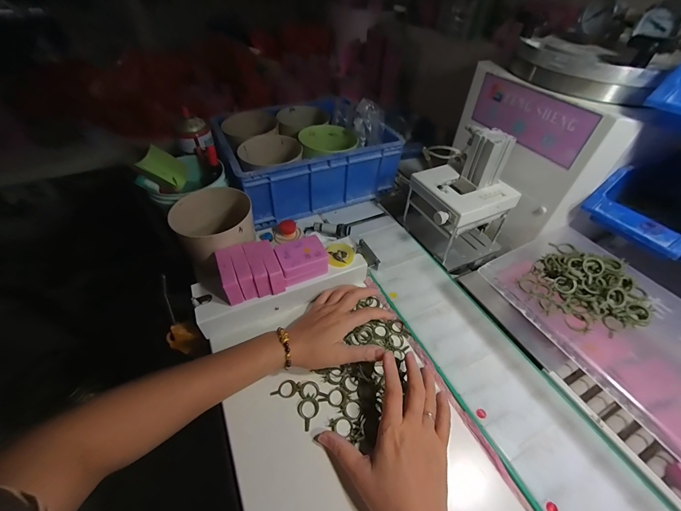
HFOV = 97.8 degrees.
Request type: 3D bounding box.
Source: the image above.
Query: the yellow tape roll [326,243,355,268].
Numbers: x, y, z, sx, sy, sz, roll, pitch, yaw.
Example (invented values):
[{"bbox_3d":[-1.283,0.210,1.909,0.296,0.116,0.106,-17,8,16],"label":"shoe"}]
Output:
[{"bbox_3d":[0.001,-0.002,0.475,0.042,0.014,0.049,-7,47,-9],"label":"yellow tape roll"}]

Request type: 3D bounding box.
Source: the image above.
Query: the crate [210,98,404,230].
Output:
[{"bbox_3d":[-0.075,-0.216,0.647,0.340,0.130,0.241,-19,50,-18],"label":"crate"}]

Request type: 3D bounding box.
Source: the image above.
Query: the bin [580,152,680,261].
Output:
[{"bbox_3d":[0.436,-0.067,0.399,0.137,0.078,0.125,-18,50,-18],"label":"bin"}]

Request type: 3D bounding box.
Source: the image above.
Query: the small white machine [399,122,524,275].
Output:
[{"bbox_3d":[0.211,-0.100,0.514,0.171,0.194,0.149,-21,50,-20],"label":"small white machine"}]

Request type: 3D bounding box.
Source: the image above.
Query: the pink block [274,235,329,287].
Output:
[{"bbox_3d":[-0.057,0.006,0.443,0.070,0.040,0.050,-20,50,-19],"label":"pink block"}]

